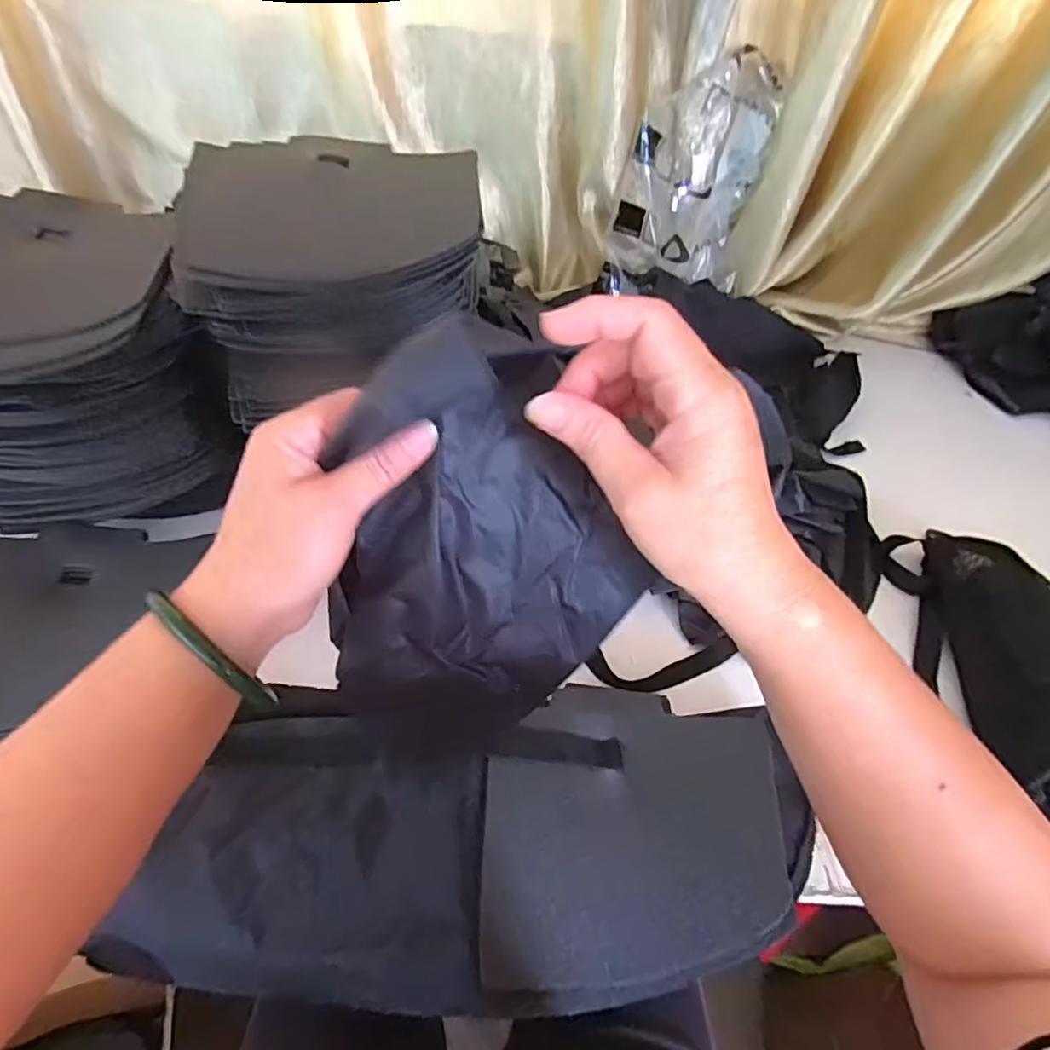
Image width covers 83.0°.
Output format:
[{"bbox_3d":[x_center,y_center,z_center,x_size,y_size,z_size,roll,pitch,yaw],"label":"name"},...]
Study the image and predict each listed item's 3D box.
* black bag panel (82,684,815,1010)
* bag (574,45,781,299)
[{"bbox_3d":[-0.043,0.237,0.455,0.481,0.093,0.200,1,50,-5],"label":"black bag panel"},{"bbox_3d":[0.223,-0.467,0.825,0.221,0.257,0.121,-9,52,-13],"label":"bag"}]

